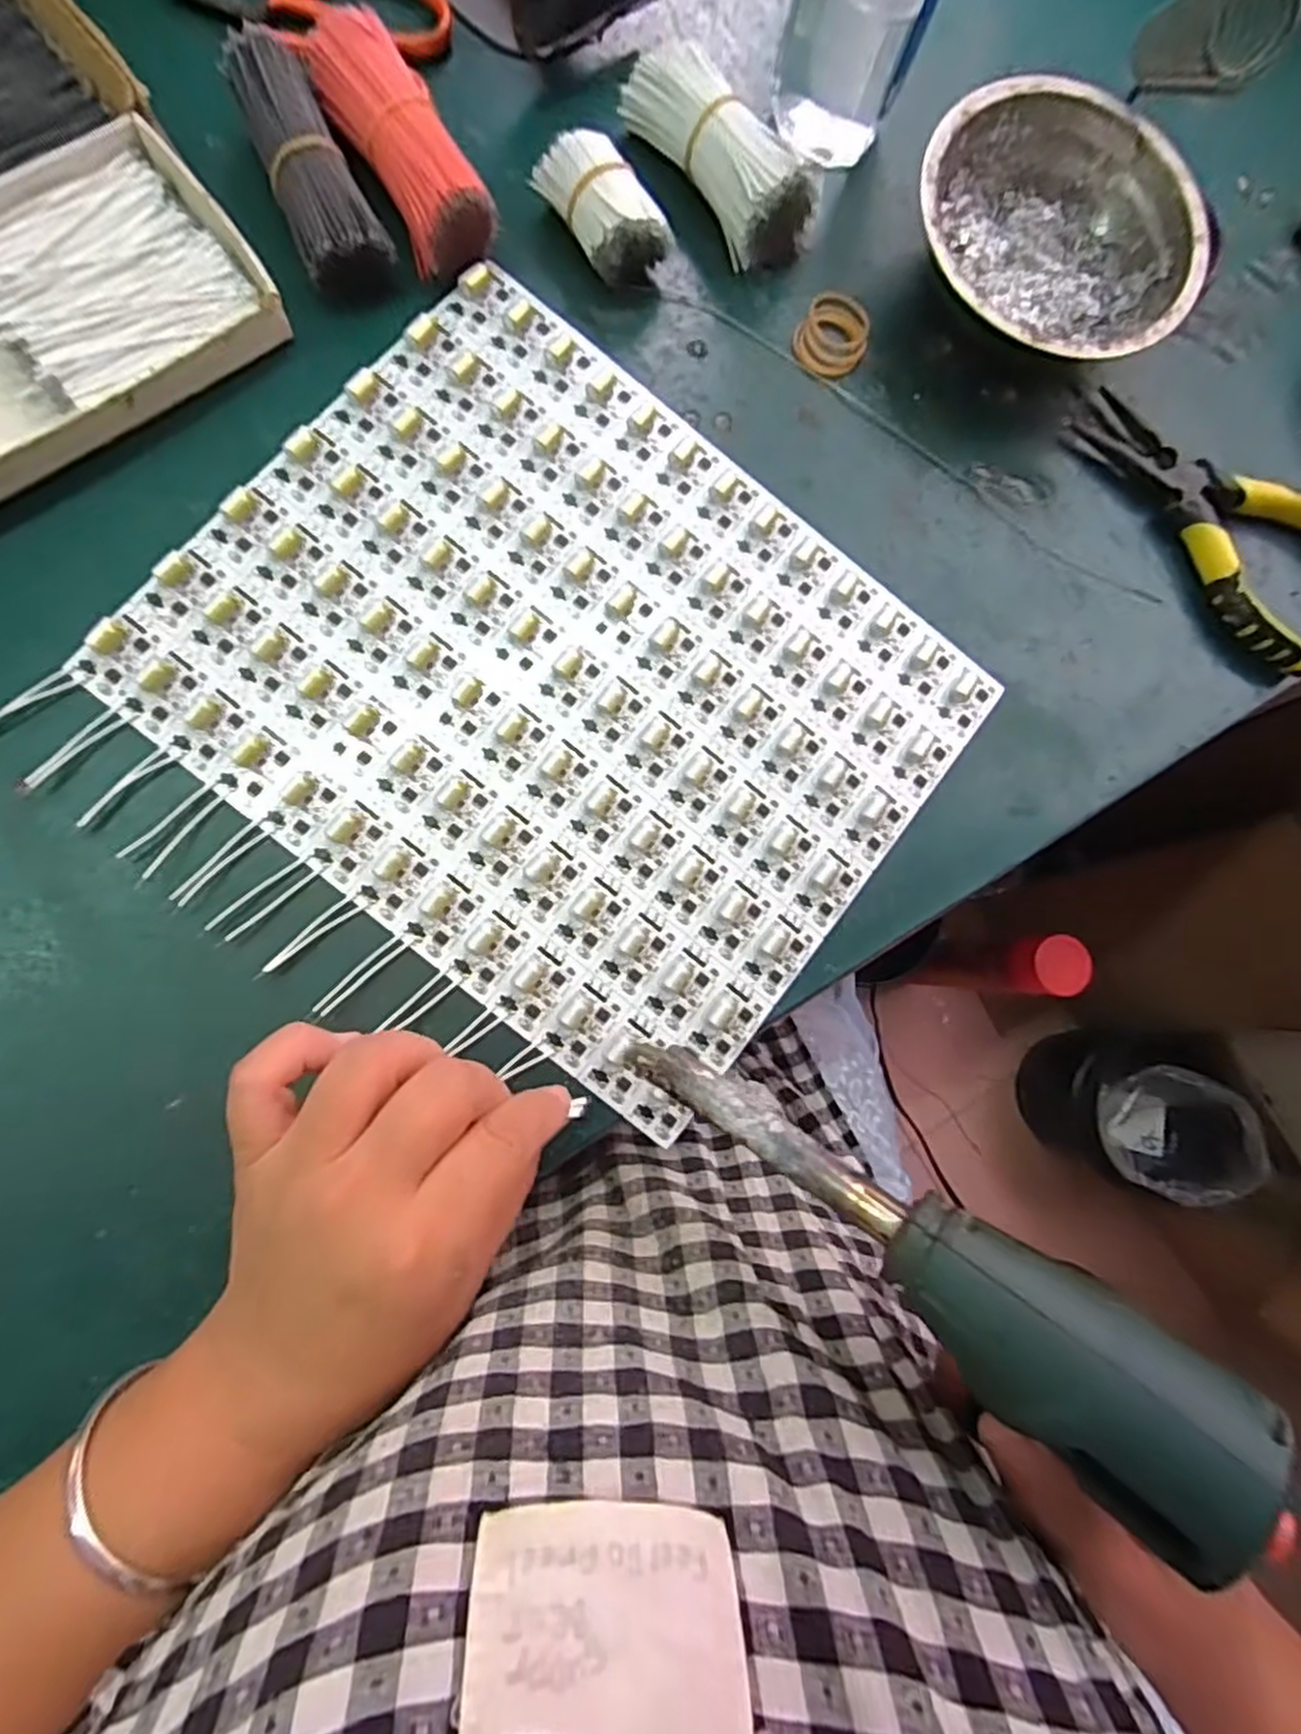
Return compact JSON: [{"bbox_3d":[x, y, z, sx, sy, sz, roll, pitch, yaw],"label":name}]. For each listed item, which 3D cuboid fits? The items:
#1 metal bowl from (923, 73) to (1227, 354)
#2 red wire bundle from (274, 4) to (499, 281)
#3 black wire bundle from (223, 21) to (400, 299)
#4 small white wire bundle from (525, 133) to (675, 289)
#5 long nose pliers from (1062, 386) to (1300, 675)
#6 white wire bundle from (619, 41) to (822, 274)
[{"bbox_3d":[0.174,-0.274,0.331,0.124,0.041,0.123,1,84,-8],"label":"metal bowl"},{"bbox_3d":[-0.100,-0.288,0.300,0.036,0.031,0.091,-34,89,-10],"label":"red wire bundle"},{"bbox_3d":[-0.134,-0.275,0.297,0.033,0.031,0.089,-23,87,-10],"label":"black wire bundle"},{"bbox_3d":[-0.021,-0.272,0.311,0.027,0.028,0.059,-40,90,-10],"label":"small white wire bundle"},{"bbox_3d":[0.257,-0.156,0.340,0.146,0.022,0.071,33,81,-3],"label":"long nose pliers"},{"bbox_3d":[0.029,-0.305,0.318,0.092,0.034,0.034,44,80,-1],"label":"white wire bundle"}]

